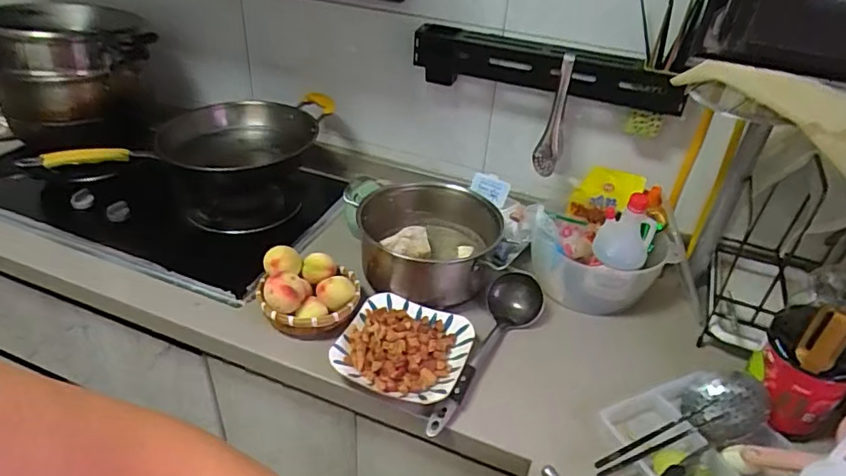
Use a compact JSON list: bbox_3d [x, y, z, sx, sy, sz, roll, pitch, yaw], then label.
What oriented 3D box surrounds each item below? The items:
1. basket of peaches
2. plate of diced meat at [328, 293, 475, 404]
[{"bbox_3d":[-0.182,0.079,0.851,0.152,0.088,0.128,-7,37,-16],"label":"basket of peaches"},{"bbox_3d":[-0.025,0.157,0.801,0.184,0.030,0.175,15,37,14],"label":"plate of diced meat"}]

